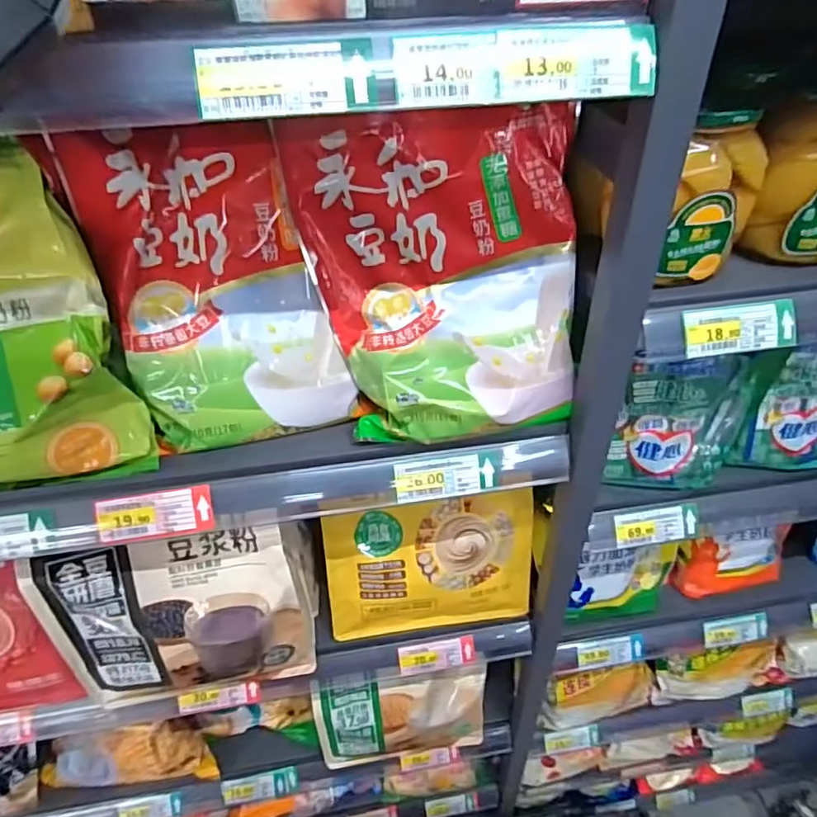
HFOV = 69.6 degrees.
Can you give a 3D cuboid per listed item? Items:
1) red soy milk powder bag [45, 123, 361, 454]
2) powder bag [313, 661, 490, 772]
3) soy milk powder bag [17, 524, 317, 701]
[{"bbox_3d":[-0.153,-0.091,0.480,0.173,0.256,0.043,-13,18,-9],"label":"red soy milk powder bag"},{"bbox_3d":[-0.005,0.454,0.865,0.245,0.184,0.054,-8,41,-7],"label":"powder bag"},{"bbox_3d":[-0.237,0.223,0.624,0.240,0.221,0.056,-10,41,-9],"label":"soy milk powder bag"}]

